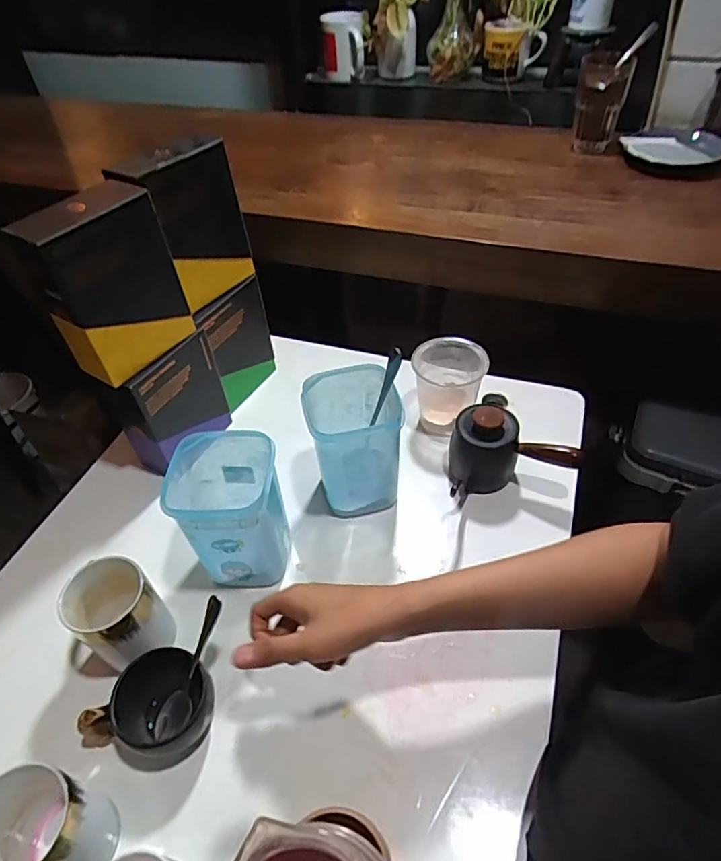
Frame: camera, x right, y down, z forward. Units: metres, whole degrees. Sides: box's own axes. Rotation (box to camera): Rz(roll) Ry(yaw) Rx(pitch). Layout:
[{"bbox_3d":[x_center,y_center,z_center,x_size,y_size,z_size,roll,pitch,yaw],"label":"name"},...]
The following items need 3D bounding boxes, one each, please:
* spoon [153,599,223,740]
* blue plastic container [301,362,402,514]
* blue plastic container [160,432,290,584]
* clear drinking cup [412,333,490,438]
[{"bbox_3d":[-0.145,0.205,0.469,0.029,0.022,0.115,14,77,16],"label":"spoon"},{"bbox_3d":[-0.005,0.015,0.604,0.089,0.144,0.098,-12,47,-7],"label":"blue plastic container"},{"bbox_3d":[-0.130,0.084,0.549,0.100,0.138,0.095,-6,47,-1],"label":"blue plastic container"},{"bbox_3d":[0.114,-0.056,0.702,0.093,0.104,0.076,0,47,5],"label":"clear drinking cup"}]

